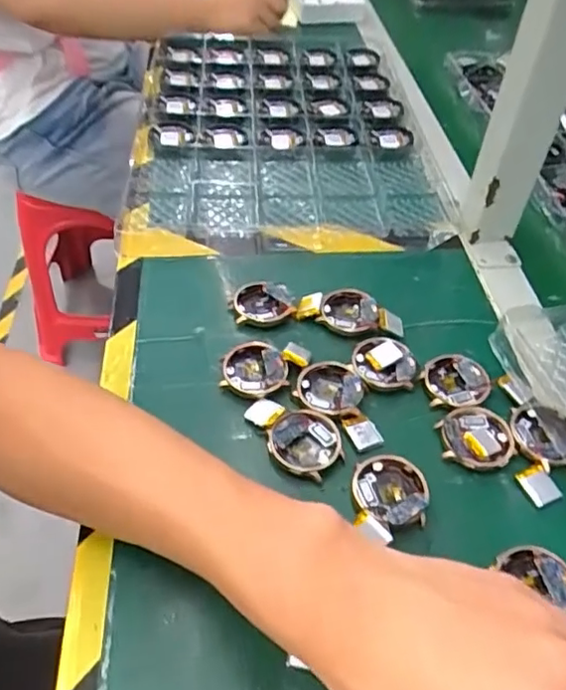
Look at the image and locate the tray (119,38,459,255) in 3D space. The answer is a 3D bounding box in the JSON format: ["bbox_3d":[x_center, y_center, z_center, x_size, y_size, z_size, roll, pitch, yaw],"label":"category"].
[{"bbox_3d":[-0.005,-0.255,0.645,0.295,0.015,0.450,-2,48,-5],"label":"tray"}]

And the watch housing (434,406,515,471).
[{"bbox_3d":[0.123,0.059,0.373,0.046,0.010,0.043,1,47,-1],"label":"watch housing"}]

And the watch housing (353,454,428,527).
[{"bbox_3d":[0.063,0.088,0.348,0.042,0.013,0.041,5,48,2],"label":"watch housing"}]

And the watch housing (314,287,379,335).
[{"bbox_3d":[0.051,-0.025,0.445,0.043,0.014,0.037,16,49,12],"label":"watch housing"}]

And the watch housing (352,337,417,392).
[{"bbox_3d":[0.071,0.011,0.411,0.042,0.010,0.041,5,47,2],"label":"watch housing"}]

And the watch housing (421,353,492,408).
[{"bbox_3d":[0.119,0.025,0.405,0.047,0.009,0.040,-15,50,-15],"label":"watch housing"}]

